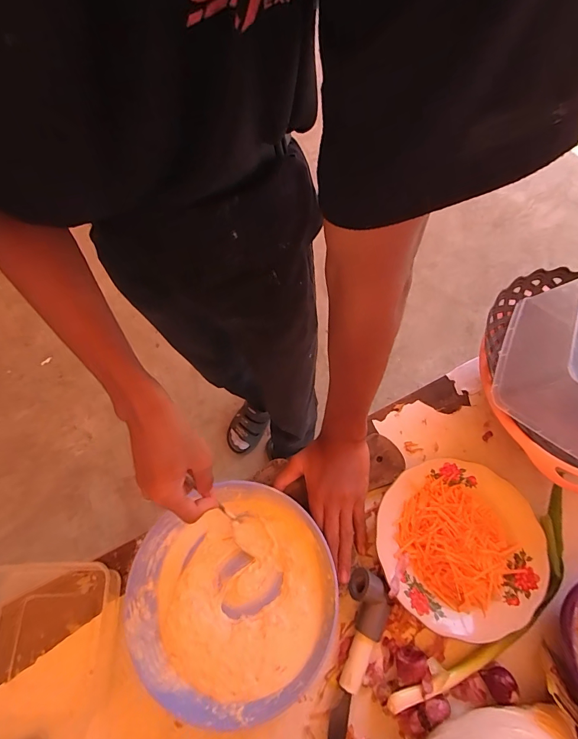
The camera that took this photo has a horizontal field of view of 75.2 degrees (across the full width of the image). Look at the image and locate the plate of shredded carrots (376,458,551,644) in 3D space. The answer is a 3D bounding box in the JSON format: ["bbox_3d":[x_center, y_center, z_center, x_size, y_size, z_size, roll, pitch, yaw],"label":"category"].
[{"bbox_3d":[0.192,0.196,0.426,0.174,0.031,0.177,-1,68,2],"label":"plate of shredded carrots"}]

